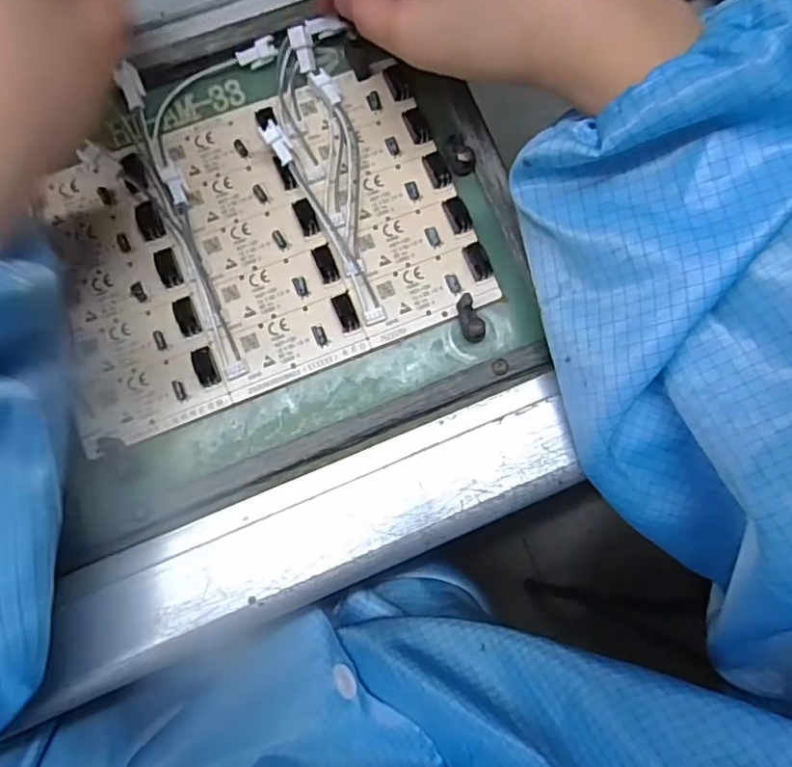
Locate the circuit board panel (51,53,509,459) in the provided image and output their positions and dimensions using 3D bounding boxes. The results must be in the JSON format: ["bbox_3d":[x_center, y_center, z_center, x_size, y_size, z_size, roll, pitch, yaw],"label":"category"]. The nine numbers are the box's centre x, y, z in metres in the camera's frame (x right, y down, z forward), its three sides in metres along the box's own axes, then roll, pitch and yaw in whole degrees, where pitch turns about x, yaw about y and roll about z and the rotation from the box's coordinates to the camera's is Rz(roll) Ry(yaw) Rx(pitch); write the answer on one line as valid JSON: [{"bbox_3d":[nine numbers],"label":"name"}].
[{"bbox_3d":[-0.062,-0.065,0.270,0.191,0.012,0.124,-23,85,-7],"label":"circuit board panel"}]

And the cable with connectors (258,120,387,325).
[{"bbox_3d":[-0.031,-0.072,0.267,0.011,0.015,0.098,-30,86,-7],"label":"cable with connectors"}]

